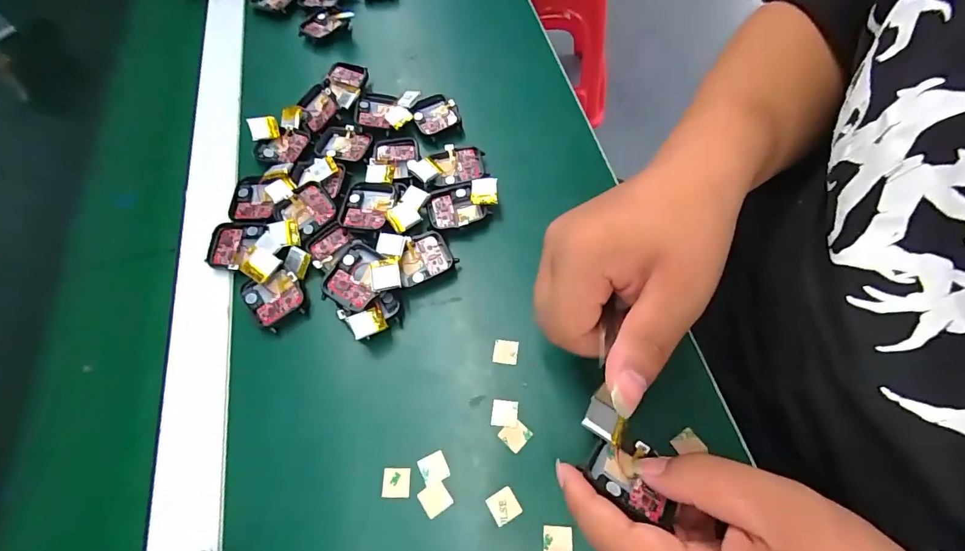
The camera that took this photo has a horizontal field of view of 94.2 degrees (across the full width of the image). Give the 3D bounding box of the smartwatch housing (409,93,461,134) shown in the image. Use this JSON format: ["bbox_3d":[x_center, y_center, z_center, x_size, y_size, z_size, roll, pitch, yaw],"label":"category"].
[{"bbox_3d":[-0.040,-0.137,0.386,0.036,0.011,0.041,-20,63,-8],"label":"smartwatch housing"}]

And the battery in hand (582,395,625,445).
[{"bbox_3d":[0.064,0.075,0.233,0.021,0.006,0.018,28,67,16],"label":"battery in hand"}]

